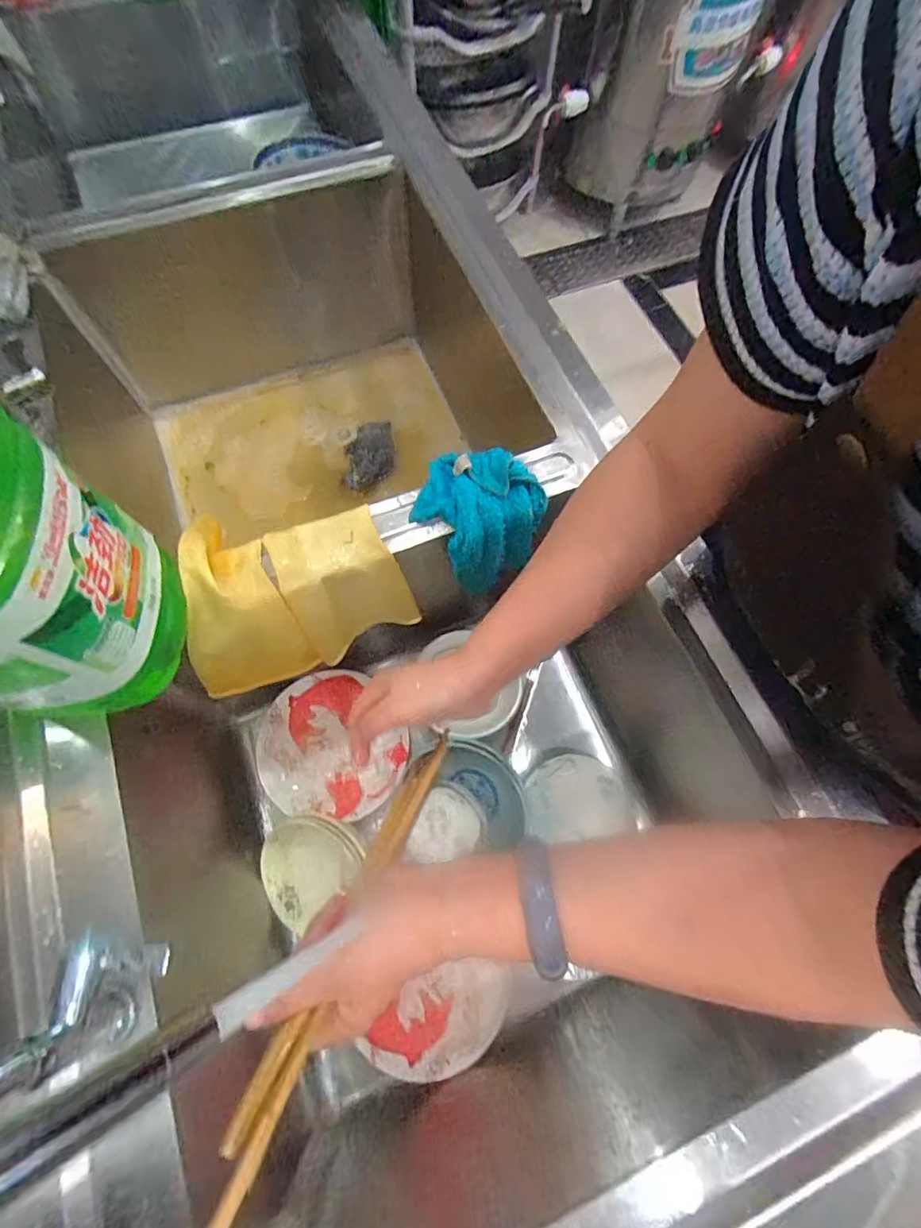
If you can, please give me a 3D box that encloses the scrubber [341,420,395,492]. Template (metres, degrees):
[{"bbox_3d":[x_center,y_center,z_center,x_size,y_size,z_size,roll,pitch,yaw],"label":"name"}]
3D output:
[{"bbox_3d":[-0.150,-0.267,0.848,0.083,0.027,0.126,-1,70,-1],"label":"scrubber"}]

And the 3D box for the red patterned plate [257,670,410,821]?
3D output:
[{"bbox_3d":[-0.174,0.180,0.690,0.172,0.027,0.191,-37,74,-13],"label":"red patterned plate"}]

